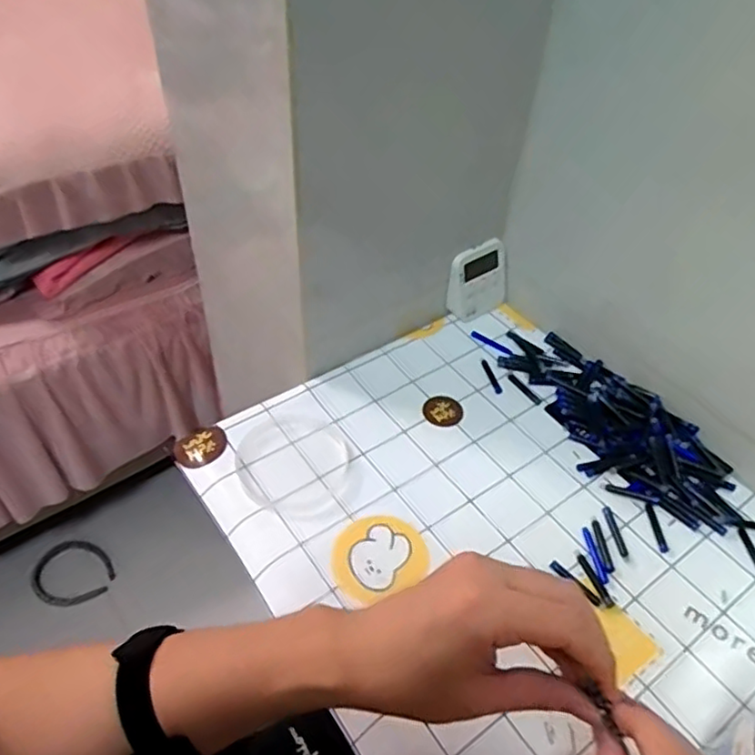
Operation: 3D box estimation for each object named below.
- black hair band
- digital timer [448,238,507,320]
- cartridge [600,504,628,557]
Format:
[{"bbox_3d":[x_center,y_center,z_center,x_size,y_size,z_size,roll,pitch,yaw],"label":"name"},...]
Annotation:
[{"bbox_3d":[-0.609,0.393,1.272,0.138,0.011,0.130,8,55,-12],"label":"black hair band"},{"bbox_3d":[0.114,-0.112,0.727,0.075,0.081,0.019,-26,35,-27],"label":"digital timer"},{"bbox_3d":[0.204,0.131,0.547,0.009,0.004,0.049,-3,47,-7],"label":"cartridge"}]

